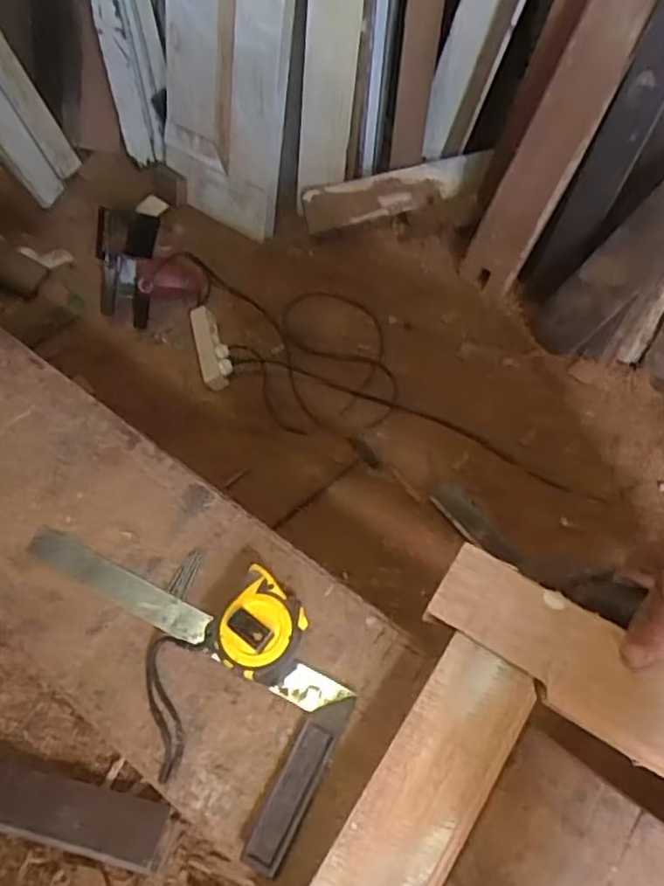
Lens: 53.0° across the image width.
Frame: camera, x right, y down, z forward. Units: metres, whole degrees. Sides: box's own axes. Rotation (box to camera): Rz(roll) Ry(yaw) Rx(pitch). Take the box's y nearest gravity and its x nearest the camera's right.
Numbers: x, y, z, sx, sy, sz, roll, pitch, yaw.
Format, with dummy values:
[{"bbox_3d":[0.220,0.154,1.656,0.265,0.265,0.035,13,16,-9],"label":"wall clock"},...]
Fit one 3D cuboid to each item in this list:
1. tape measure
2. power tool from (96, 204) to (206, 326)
[{"bbox_3d":[-0.054,0.141,0.507,0.060,0.034,0.070,28,67,17],"label":"tape measure"},{"bbox_3d":[-0.428,-0.397,1.490,0.236,0.202,0.163,-35,66,-15],"label":"power tool"}]

